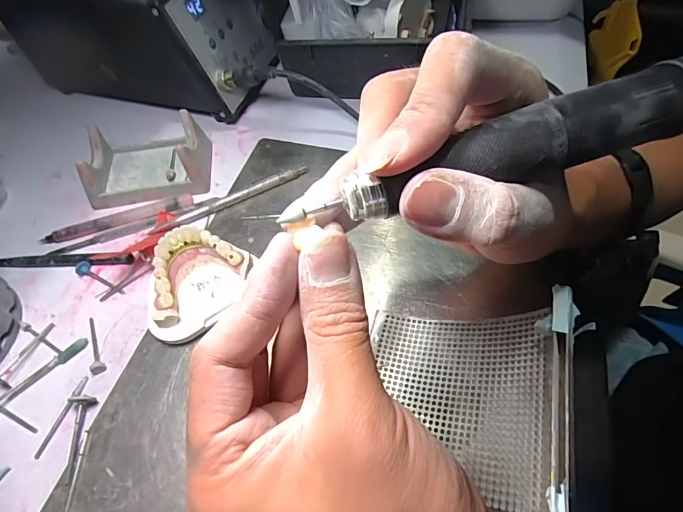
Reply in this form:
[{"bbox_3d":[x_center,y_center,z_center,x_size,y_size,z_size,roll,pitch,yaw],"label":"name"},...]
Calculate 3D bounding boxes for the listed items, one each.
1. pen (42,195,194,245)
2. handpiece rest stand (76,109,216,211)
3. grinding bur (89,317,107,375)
[{"bbox_3d":[-0.182,-0.030,0.327,0.119,0.006,0.010,-18,57,-8],"label":"pen"},{"bbox_3d":[-0.164,-0.083,0.344,0.097,0.038,0.070,-4,56,1],"label":"handpiece rest stand"},{"bbox_3d":[-0.166,0.059,0.272,0.007,0.007,0.044,-22,58,-11],"label":"grinding bur"}]

